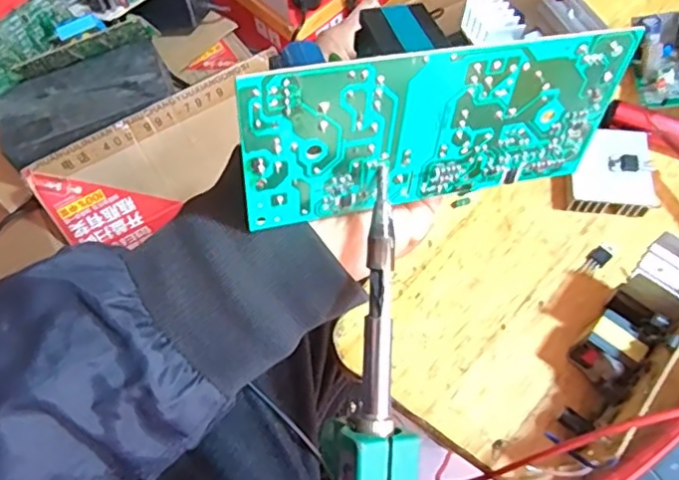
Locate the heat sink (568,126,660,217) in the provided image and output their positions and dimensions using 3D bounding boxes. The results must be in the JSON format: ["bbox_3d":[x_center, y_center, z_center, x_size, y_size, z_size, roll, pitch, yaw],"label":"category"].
[{"bbox_3d":[0.168,-0.042,0.375,0.049,0.019,0.052,0,64,3],"label":"heat sink"}]

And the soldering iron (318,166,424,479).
[{"bbox_3d":[0.013,0.067,0.227,0.036,0.021,0.174,2,85,4],"label":"soldering iron"}]

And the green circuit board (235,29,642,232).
[{"bbox_3d":[0.037,-0.040,0.228,0.145,0.068,0.015,-10,63,-13],"label":"green circuit board"}]

